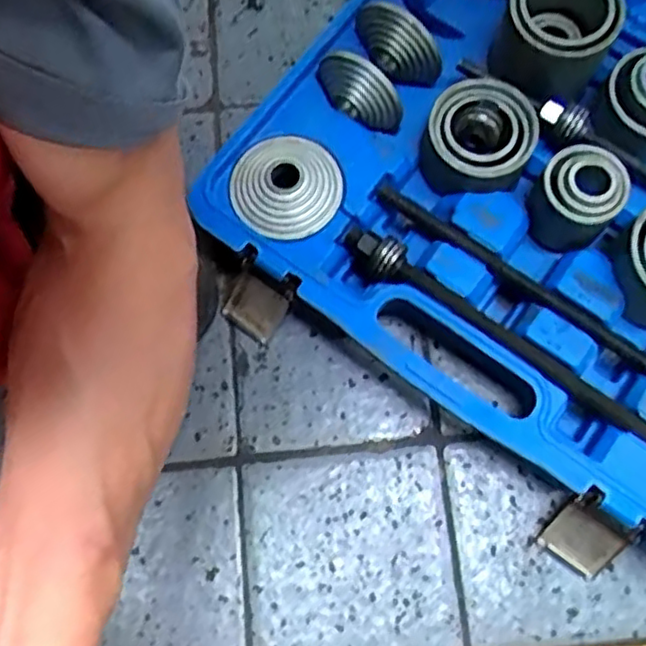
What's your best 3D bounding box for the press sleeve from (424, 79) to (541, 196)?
[{"bbox_3d":[0.120,-0.146,0.543,0.082,0.058,0.086,0,77,2],"label":"press sleeve"}]

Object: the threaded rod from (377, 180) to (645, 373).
[{"bbox_3d":[0.186,-0.008,0.520,0.346,0.023,0.024,36,81,9],"label":"threaded rod"}]

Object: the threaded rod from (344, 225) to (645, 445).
[{"bbox_3d":[0.161,0.030,0.502,0.344,0.027,0.030,35,81,9],"label":"threaded rod"}]

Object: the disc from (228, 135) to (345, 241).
[{"bbox_3d":[-0.029,-0.109,0.535,0.085,0.027,0.079,0,77,2],"label":"disc"}]

